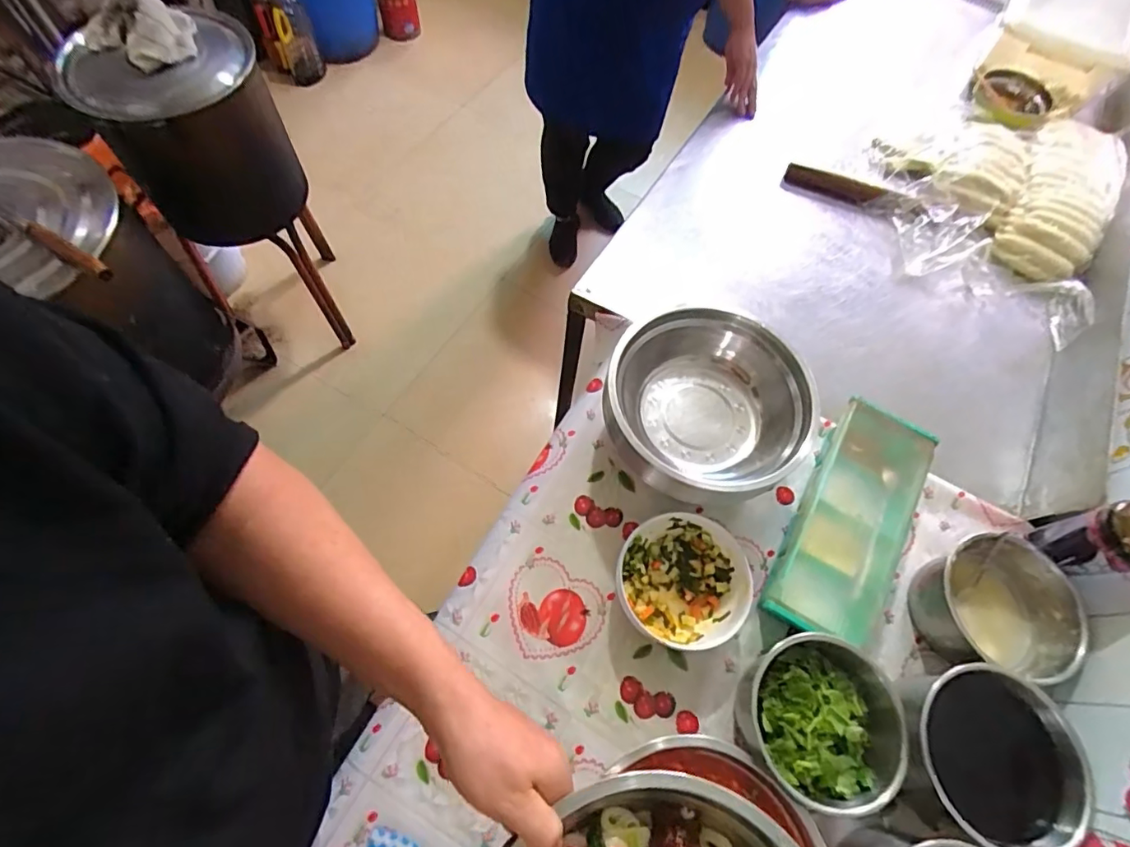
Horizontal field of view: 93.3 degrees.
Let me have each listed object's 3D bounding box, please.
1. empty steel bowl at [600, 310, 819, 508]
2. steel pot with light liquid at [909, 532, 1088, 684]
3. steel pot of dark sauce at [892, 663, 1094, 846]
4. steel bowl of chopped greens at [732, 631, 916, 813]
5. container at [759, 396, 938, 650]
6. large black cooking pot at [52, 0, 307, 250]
[{"bbox_3d":[0.165,-0.012,0.653,0.207,0.136,0.216,-1,55,2],"label":"empty steel bowl"},{"bbox_3d":[0.485,0.210,0.600,0.135,0.078,0.141,-1,55,2],"label":"steel pot with light liquid"},{"bbox_3d":[0.403,0.321,0.514,0.120,0.100,0.148,0,55,3],"label":"steel pot of dark sauce"},{"bbox_3d":[0.257,0.301,0.541,0.148,0.090,0.145,-1,55,2],"label":"steel bowl of chopped greens"},{"bbox_3d":[0.339,0.121,0.635,0.118,0.081,0.297,27,61,20],"label":"container"},{"bbox_3d":[-0.713,-0.568,1.041,0.298,0.382,0.250,-31,59,-17],"label":"large black cooking pot"}]

